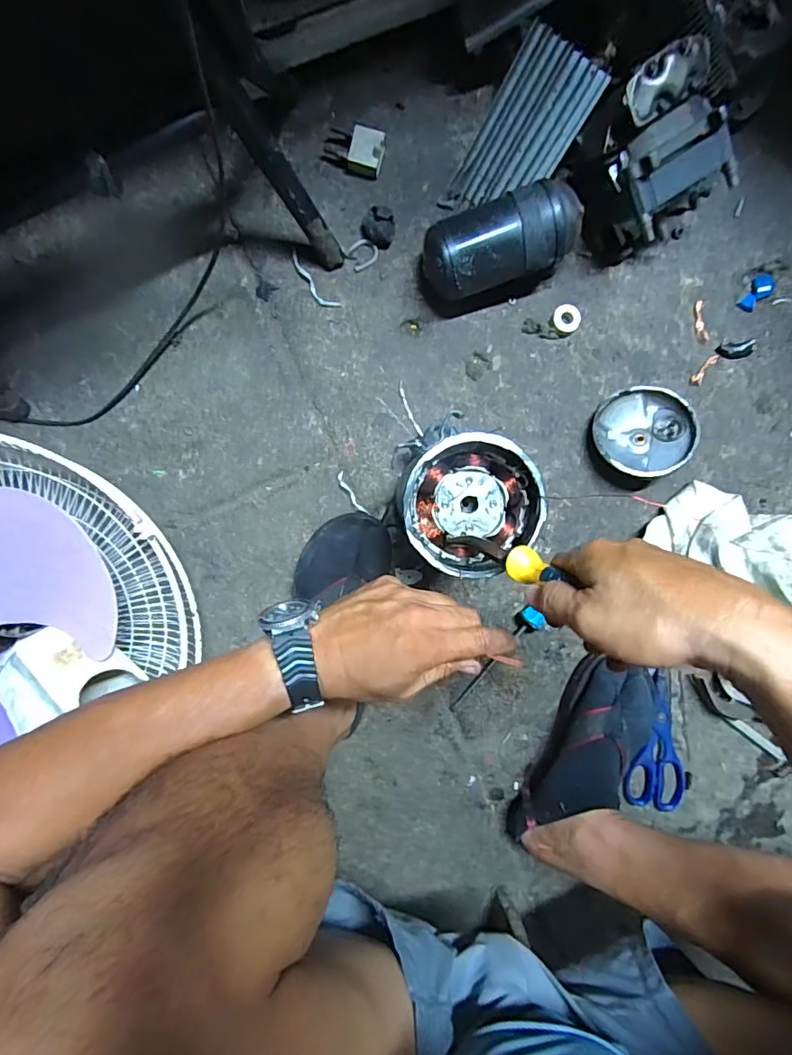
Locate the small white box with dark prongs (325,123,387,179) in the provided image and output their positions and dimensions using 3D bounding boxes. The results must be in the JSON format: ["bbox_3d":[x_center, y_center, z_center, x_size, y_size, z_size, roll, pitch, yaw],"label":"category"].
[{"bbox_3d":[-0.045,-0.419,0.561,0.061,0.024,0.043,14,94,-1],"label":"small white box with dark prongs"}]

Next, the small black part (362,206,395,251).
[{"bbox_3d":[-0.020,-0.338,0.572,0.037,0.020,0.037,5,94,-1],"label":"small black part"}]

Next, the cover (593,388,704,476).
[{"bbox_3d":[0.279,-0.108,0.575,0.106,0.034,0.106,-30,74,8],"label":"cover"}]

